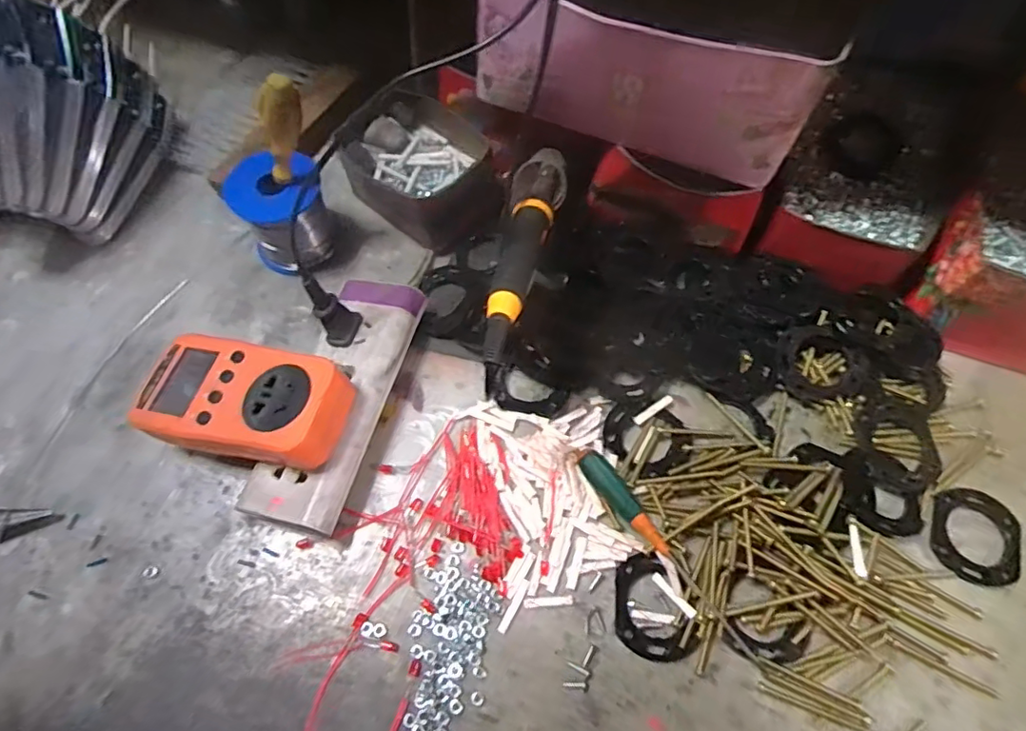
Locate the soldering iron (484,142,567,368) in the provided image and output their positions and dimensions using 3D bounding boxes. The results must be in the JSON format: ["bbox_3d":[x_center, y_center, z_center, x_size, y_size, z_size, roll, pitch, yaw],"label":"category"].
[{"bbox_3d":[0.006,-0.075,0.326,0.029,0.022,0.204,10,45,5],"label":"soldering iron"}]

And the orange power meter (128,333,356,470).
[{"bbox_3d":[-0.161,0.021,0.331,0.127,0.040,0.072,12,68,6],"label":"orange power meter"}]

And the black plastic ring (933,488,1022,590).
[{"bbox_3d":[0.289,0.106,0.349,0.049,0.006,0.058,13,64,7],"label":"black plastic ring"}]

